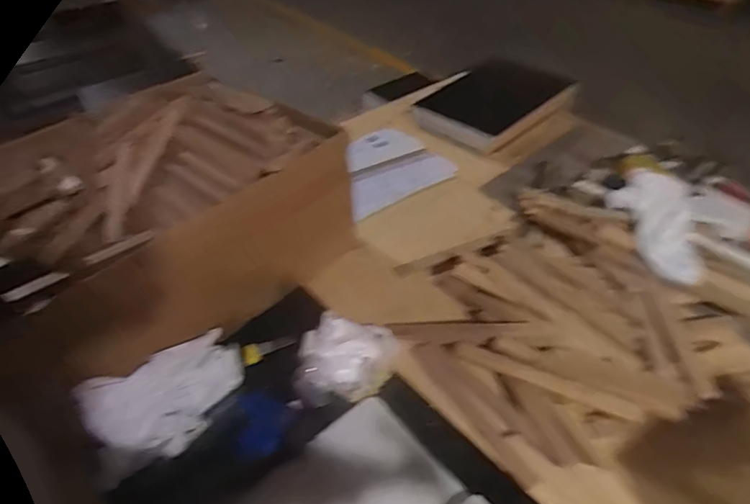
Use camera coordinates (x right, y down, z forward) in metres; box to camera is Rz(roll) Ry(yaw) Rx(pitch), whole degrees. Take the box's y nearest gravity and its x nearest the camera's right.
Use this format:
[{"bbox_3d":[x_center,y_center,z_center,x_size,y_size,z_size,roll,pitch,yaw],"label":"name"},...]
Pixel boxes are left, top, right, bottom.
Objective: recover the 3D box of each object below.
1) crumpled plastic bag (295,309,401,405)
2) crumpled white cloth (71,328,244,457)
[{"bbox_3d":[-0.040,0.149,0.698,0.146,0.084,0.109,-6,44,-1],"label":"crumpled plastic bag"},{"bbox_3d":[-0.255,0.175,0.637,0.183,0.024,0.124,-37,94,-39],"label":"crumpled white cloth"}]

